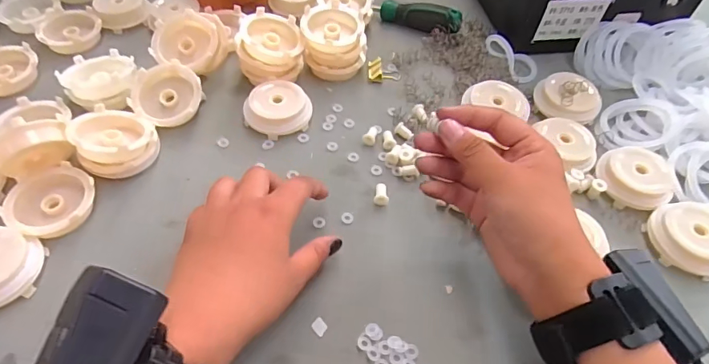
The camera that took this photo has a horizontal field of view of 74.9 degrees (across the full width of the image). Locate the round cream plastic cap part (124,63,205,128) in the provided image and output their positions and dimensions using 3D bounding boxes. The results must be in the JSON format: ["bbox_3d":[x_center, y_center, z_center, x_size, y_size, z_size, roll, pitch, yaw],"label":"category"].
[{"bbox_3d":[-0.160,-0.073,0.396,0.057,0.022,0.057,3,73,-11],"label":"round cream plastic cap part"}]

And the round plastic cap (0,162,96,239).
[{"bbox_3d":[-0.218,0.014,0.333,0.057,0.015,0.056,2,52,-3],"label":"round plastic cap"}]

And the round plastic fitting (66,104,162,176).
[{"bbox_3d":[-0.187,-0.036,0.358,0.057,0.032,0.062,2,52,-3],"label":"round plastic fitting"}]

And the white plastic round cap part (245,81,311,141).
[{"bbox_3d":[-0.065,-0.063,0.398,0.050,0.024,0.046,2,52,-3],"label":"white plastic round cap part"}]

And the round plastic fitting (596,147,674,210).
[{"bbox_3d":[0.224,-0.003,0.368,0.056,0.017,0.048,10,52,2],"label":"round plastic fitting"}]

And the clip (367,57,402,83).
[{"bbox_3d":[0.029,-0.109,0.449,0.030,0.011,0.025,2,52,-3],"label":"clip"}]

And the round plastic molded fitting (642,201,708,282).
[{"bbox_3d":[0.241,0.040,0.330,0.044,0.023,0.055,-20,57,-19],"label":"round plastic molded fitting"}]

